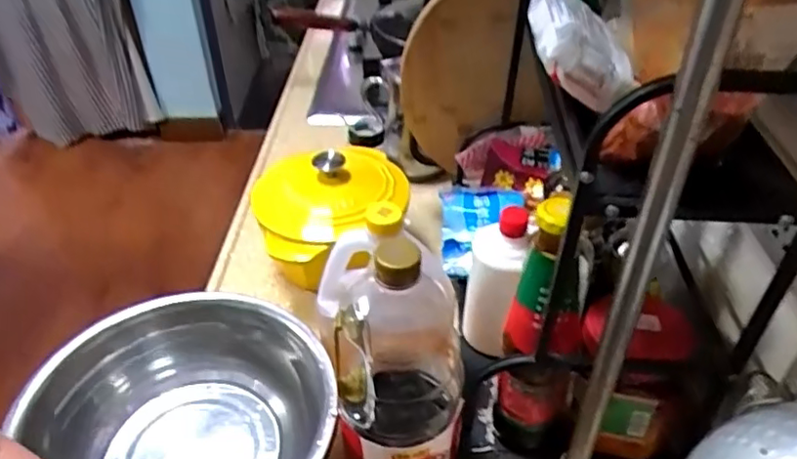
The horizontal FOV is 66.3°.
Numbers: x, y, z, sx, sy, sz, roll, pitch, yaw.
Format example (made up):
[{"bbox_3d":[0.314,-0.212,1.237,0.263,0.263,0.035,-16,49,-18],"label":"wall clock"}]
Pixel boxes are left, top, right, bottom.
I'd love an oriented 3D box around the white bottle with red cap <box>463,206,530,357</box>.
[{"bbox_3d":[0.108,0.069,0.687,0.060,0.207,0.070,8,40,10],"label":"white bottle with red cap"}]

